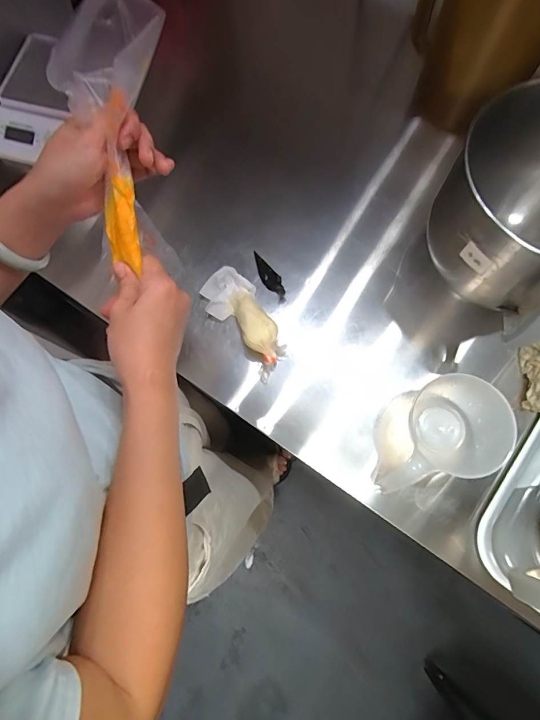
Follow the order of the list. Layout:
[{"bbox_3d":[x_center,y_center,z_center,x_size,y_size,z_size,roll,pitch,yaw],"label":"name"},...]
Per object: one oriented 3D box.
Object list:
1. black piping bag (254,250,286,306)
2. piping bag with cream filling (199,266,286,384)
[{"bbox_3d":[-0.003,-0.128,0.601,0.023,0.020,0.092,-36,77,-7],"label":"black piping bag"},{"bbox_3d":[-0.038,-0.059,0.568,0.071,0.043,0.173,-29,77,-6],"label":"piping bag with cream filling"}]

